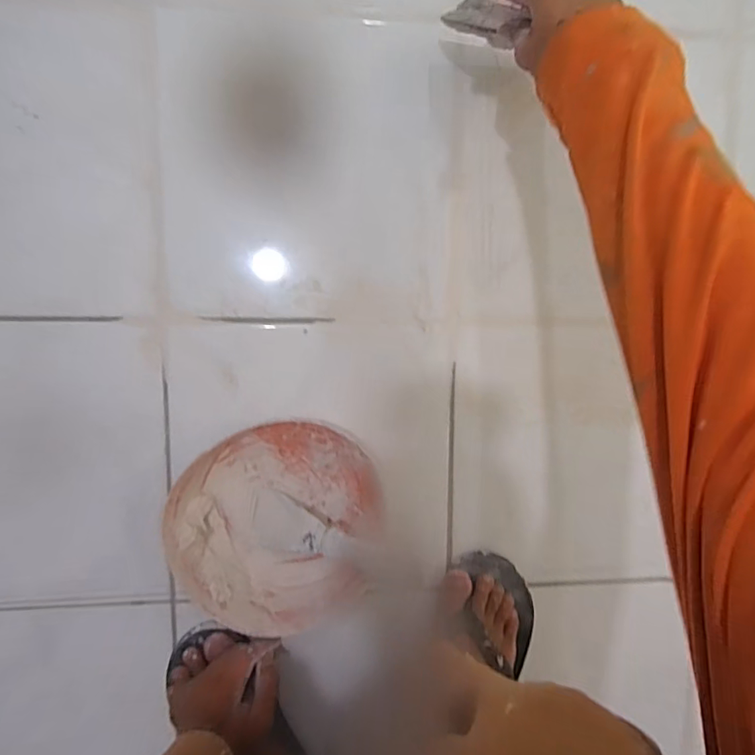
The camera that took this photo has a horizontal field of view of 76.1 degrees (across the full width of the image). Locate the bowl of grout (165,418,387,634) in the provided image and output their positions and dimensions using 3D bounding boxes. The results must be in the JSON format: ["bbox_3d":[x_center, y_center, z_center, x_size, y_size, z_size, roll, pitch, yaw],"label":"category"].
[{"bbox_3d":[-0.094,0.150,0.488,0.200,0.058,0.194,0,95,-4],"label":"bowl of grout"}]

